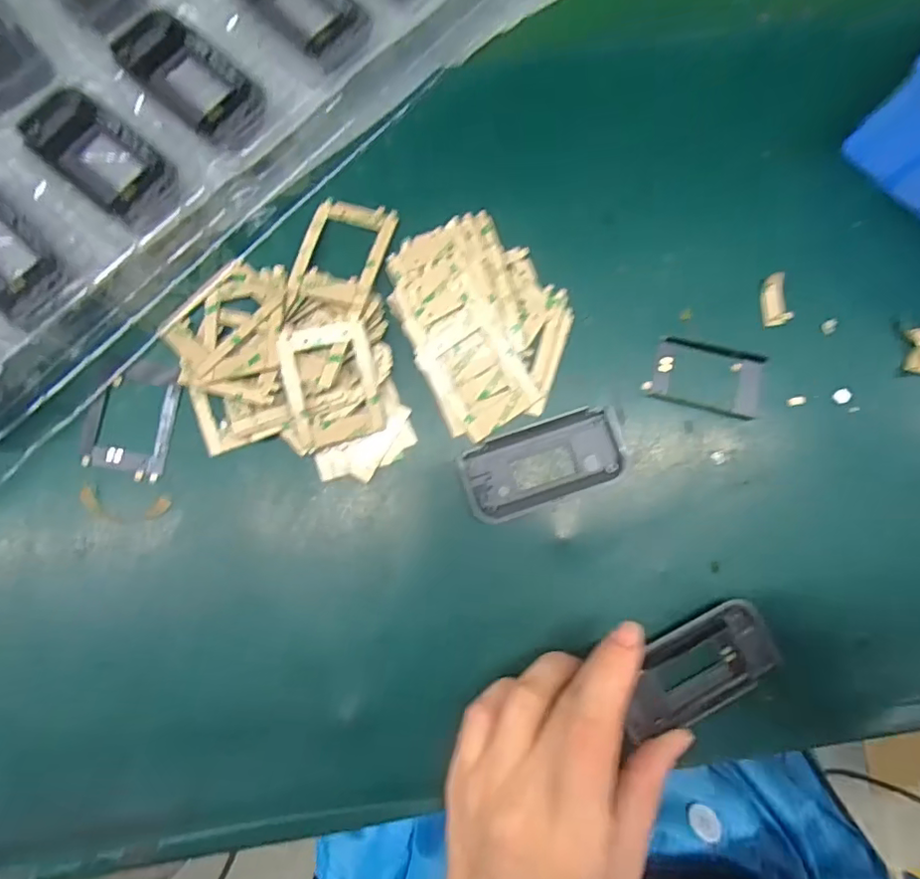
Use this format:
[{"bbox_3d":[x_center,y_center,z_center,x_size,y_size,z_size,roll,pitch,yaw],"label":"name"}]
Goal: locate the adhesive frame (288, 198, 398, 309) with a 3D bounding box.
[{"bbox_3d":[-0.056,-0.091,0.282,0.039,0.006,0.054,15,76,3],"label":"adhesive frame"}]

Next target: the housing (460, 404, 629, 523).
[{"bbox_3d":[0.039,0.012,0.275,0.076,0.012,0.037,-19,82,-4],"label":"housing"}]

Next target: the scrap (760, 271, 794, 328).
[{"bbox_3d":[0.157,-0.070,0.289,0.014,0.004,0.026,-6,81,-2],"label":"scrap"}]

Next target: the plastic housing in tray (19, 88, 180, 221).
[{"bbox_3d":[-0.163,-0.130,0.265,0.076,0.013,0.034,40,82,5],"label":"plastic housing in tray"}]

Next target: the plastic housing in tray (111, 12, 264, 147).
[{"bbox_3d":[-0.124,-0.168,0.270,0.079,0.009,0.035,40,82,5],"label":"plastic housing in tray"}]

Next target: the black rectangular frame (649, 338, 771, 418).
[{"bbox_3d":[0.122,-0.031,0.283,0.053,0.004,0.032,12,81,1],"label":"black rectangular frame"}]

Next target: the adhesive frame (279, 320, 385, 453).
[{"bbox_3d":[-0.058,-0.026,0.266,0.040,0.004,0.054,-14,96,-15],"label":"adhesive frame"}]

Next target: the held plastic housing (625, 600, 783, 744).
[{"bbox_3d":[0.107,0.104,0.264,0.075,0.006,0.038,-29,90,-4],"label":"held plastic housing"}]

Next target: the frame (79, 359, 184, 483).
[{"bbox_3d":[-0.155,-0.011,0.274,0.039,0.004,0.054,12,81,1],"label":"frame"}]

